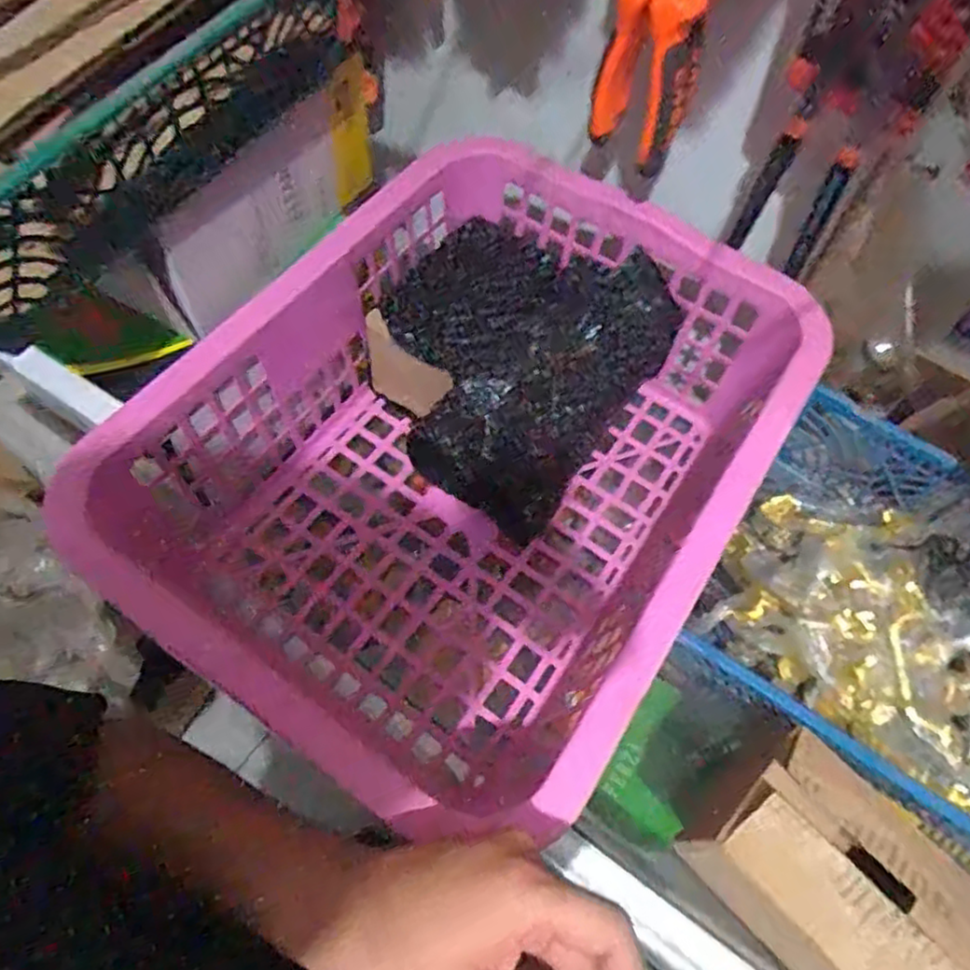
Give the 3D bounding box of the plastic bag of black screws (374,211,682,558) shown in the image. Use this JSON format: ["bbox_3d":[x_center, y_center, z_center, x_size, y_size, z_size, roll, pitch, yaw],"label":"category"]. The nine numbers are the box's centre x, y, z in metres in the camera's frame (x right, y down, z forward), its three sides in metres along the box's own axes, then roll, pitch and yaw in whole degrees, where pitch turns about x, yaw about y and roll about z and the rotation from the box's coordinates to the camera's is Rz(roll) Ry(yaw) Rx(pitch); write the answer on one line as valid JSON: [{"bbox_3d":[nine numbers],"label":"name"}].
[{"bbox_3d":[0.018,-0.085,0.523,0.188,0.105,0.191,30,63,12],"label":"plastic bag of black screws"}]

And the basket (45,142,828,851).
[{"bbox_3d":[-0.002,-0.022,0.474,0.316,0.150,0.409,34,64,14],"label":"basket"}]

